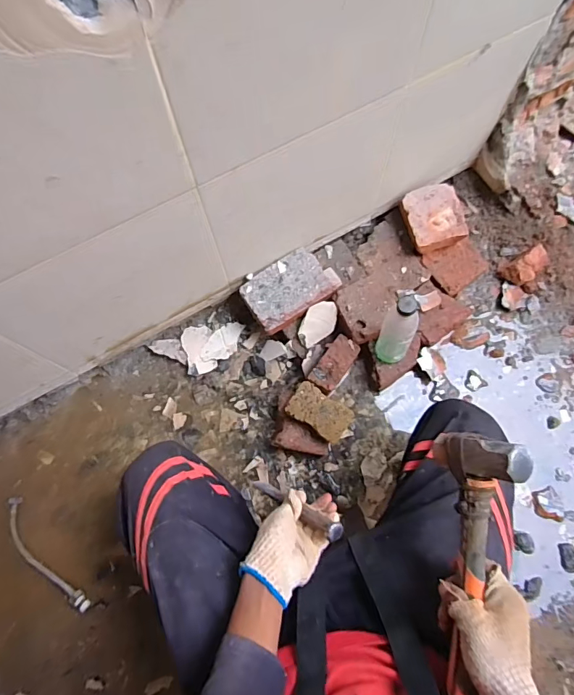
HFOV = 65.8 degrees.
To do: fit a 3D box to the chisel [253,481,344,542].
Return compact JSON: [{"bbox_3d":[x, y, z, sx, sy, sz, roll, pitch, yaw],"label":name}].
[{"bbox_3d":[0.011,0.216,0.603,0.167,0.019,0.018,14,67,50],"label":"chisel"}]

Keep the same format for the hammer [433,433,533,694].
[{"bbox_3d":[0.198,0.230,0.450,0.042,0.099,0.275,11,76,-33],"label":"hammer"}]

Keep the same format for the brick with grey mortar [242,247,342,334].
[{"bbox_3d":[0.012,-0.115,0.862,0.185,0.052,0.107,-33,75,-9],"label":"brick with grey mortar"}]

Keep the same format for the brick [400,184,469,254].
[{"bbox_3d":[0.291,-0.256,0.892,0.104,0.074,0.120,-14,73,-4],"label":"brick"}]

